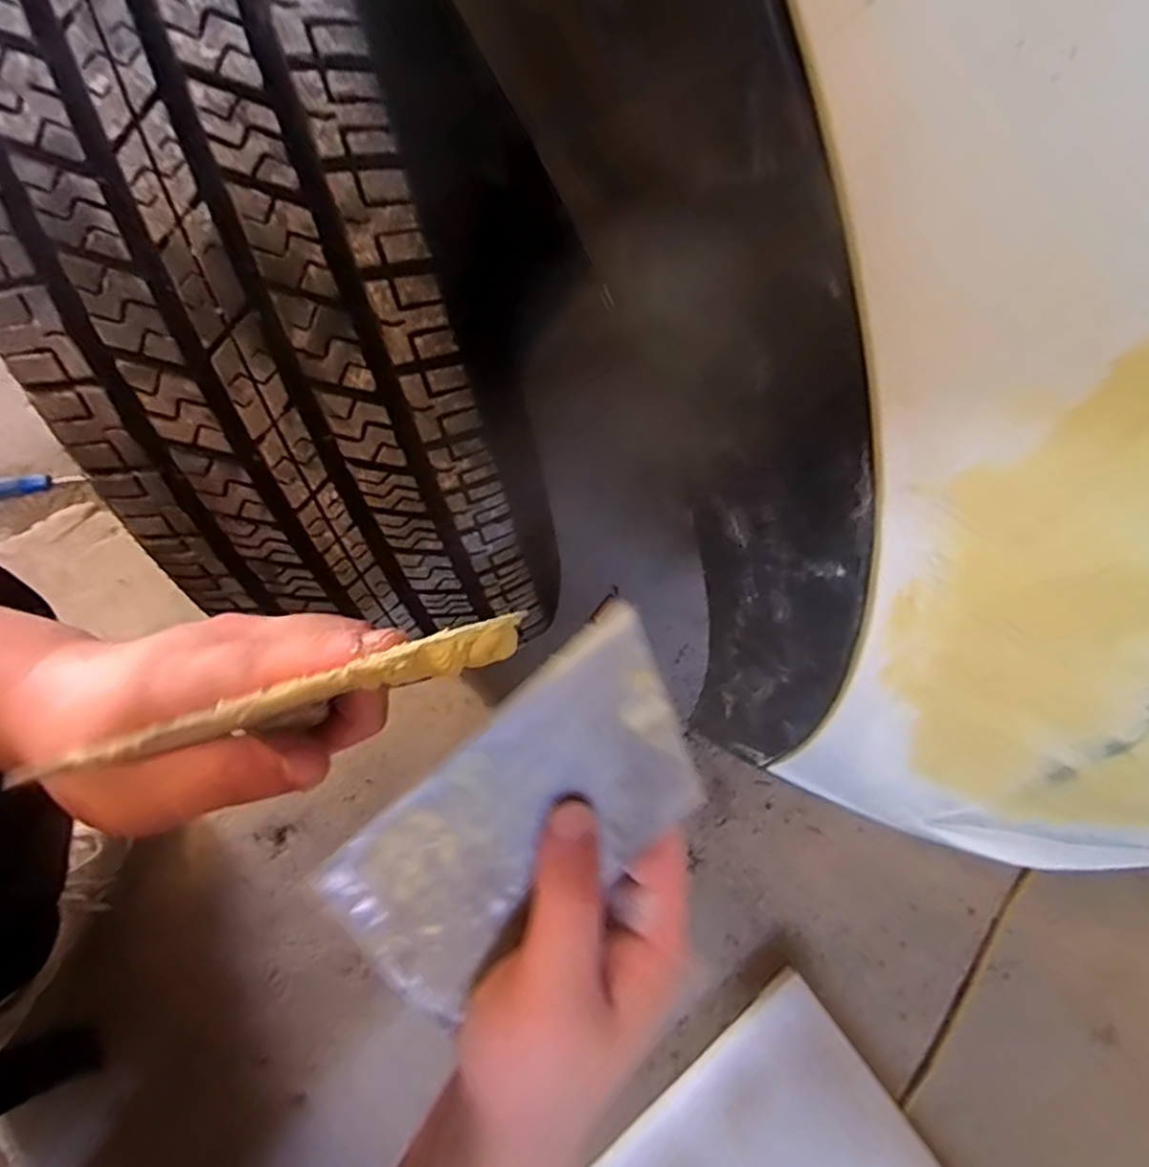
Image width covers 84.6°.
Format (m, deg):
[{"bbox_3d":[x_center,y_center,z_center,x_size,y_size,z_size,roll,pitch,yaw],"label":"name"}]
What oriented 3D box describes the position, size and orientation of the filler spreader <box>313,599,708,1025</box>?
[{"bbox_3d":[-0.014,0.083,0.226,0.141,0.006,0.073,-41,93,-6],"label":"filler spreader"}]

